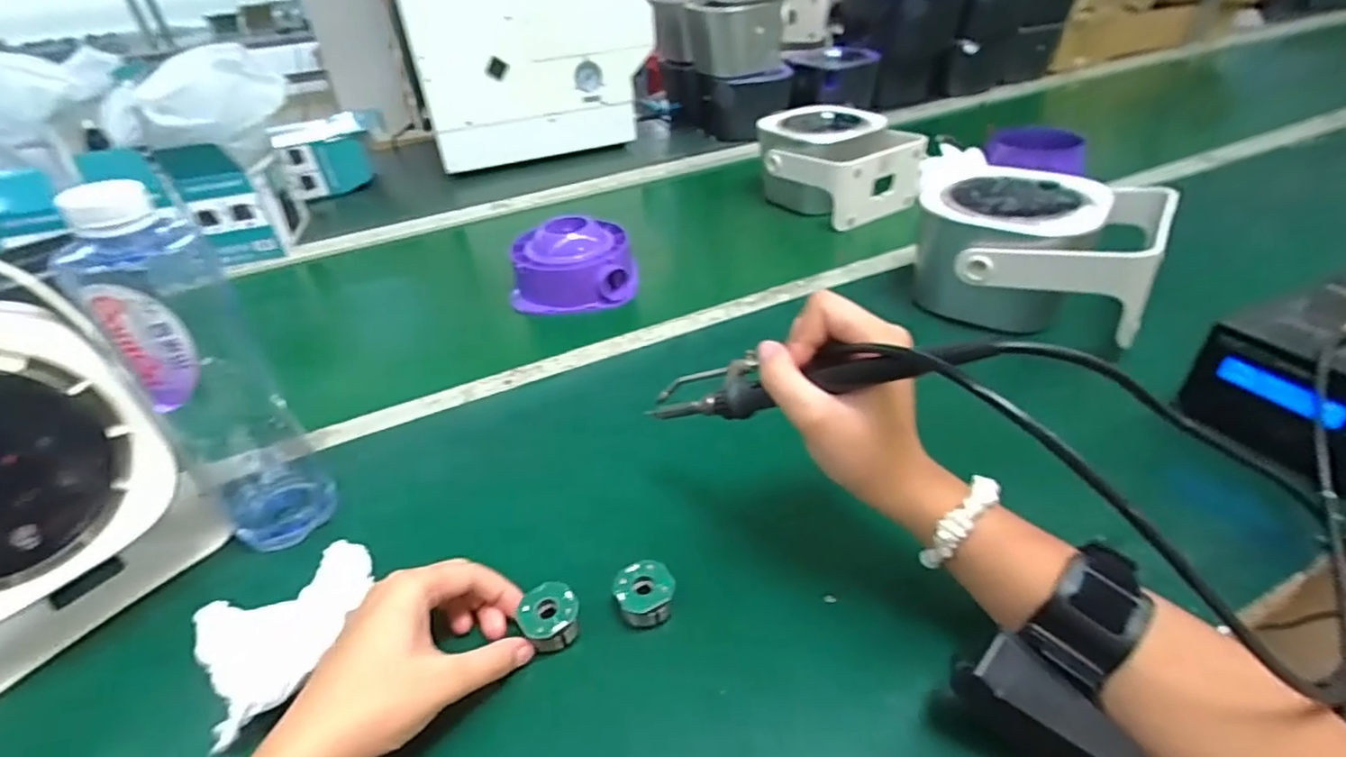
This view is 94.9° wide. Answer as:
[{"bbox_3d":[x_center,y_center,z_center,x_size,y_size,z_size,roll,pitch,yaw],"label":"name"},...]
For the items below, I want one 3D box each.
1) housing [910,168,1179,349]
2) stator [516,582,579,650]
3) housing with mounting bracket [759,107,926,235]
[{"bbox_3d":[0.324,-0.116,0.558,0.185,0.101,0.147,19,43,30],"label":"housing"},{"bbox_3d":[-0.067,0.129,0.336,0.031,0.019,0.031,-24,39,-24],"label":"stator"},{"bbox_3d":[0.218,-0.288,0.817,0.155,0.095,0.180,-24,40,-24],"label":"housing with mounting bracket"}]

